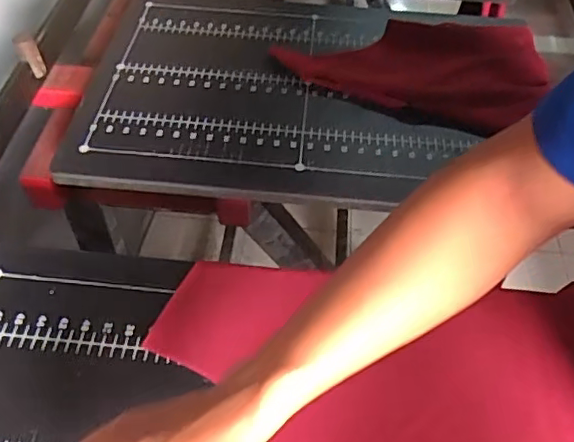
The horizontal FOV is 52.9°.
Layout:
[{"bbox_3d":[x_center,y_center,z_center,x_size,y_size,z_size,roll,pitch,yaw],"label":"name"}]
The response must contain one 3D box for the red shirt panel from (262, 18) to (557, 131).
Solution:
[{"bbox_3d":[0.177,-0.228,0.793,0.339,0.017,0.203,13,51,9],"label":"red shirt panel"}]

